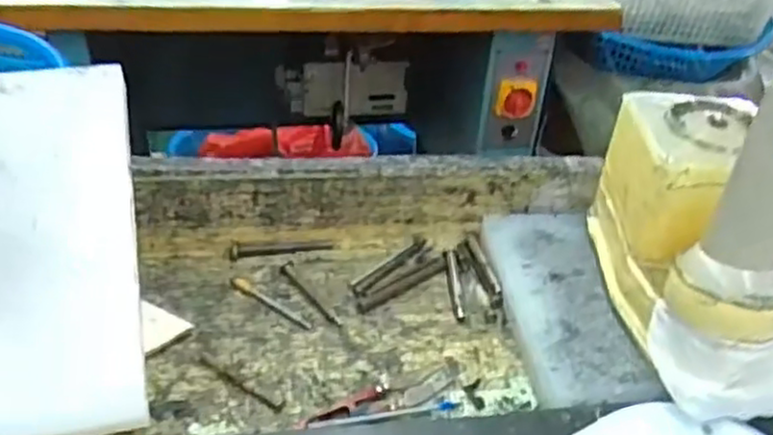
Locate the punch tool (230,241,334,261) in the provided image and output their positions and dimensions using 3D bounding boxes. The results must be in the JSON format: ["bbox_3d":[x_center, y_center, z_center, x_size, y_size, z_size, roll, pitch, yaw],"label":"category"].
[{"bbox_3d":[-0.087,0.027,0.607,0.084,0.011,0.010,-4,34,-12],"label":"punch tool"}]

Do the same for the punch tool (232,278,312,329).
[{"bbox_3d":[-0.089,0.065,0.549,0.081,0.004,0.010,26,38,29],"label":"punch tool"}]

